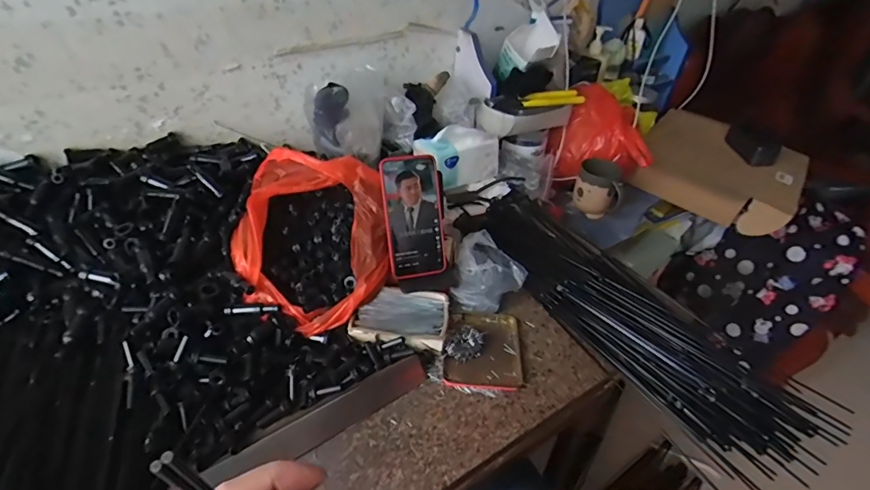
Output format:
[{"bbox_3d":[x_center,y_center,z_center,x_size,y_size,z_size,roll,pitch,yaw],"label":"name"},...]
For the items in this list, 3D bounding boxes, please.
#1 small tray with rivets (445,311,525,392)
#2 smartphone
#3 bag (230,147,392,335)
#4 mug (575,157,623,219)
[{"bbox_3d":[0.064,0.136,0.598,0.100,0.019,0.119,4,40,0],"label":"small tray with rivets"},{"bbox_3d":[-0.028,-0.038,0.607,0.078,0.162,0.011,-9,10,-16],"label":"smartphone"},{"bbox_3d":[-0.168,-0.018,0.613,0.198,0.141,0.234,-6,41,-12],"label":"bag"},{"bbox_3d":[0.342,-0.122,0.941,0.092,0.110,0.088,16,41,13],"label":"mug"}]

